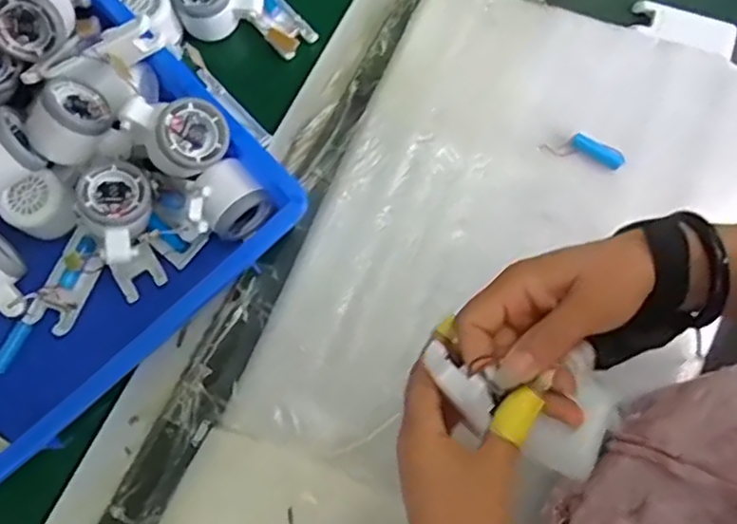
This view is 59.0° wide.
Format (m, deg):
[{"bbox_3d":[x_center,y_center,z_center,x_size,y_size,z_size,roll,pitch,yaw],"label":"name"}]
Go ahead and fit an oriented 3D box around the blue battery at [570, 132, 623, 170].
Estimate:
[{"bbox_3d":[0.217,-0.105,0.616,0.051,0.013,0.016,27,78,7],"label":"blue battery"}]

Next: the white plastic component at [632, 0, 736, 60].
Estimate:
[{"bbox_3d":[0.318,-0.237,0.653,0.100,0.010,0.037,23,77,6],"label":"white plastic component"}]

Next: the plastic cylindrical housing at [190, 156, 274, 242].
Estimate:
[{"bbox_3d":[-0.121,-0.053,0.572,0.054,0.054,0.052,-41,79,-9],"label":"plastic cylindrical housing"}]

